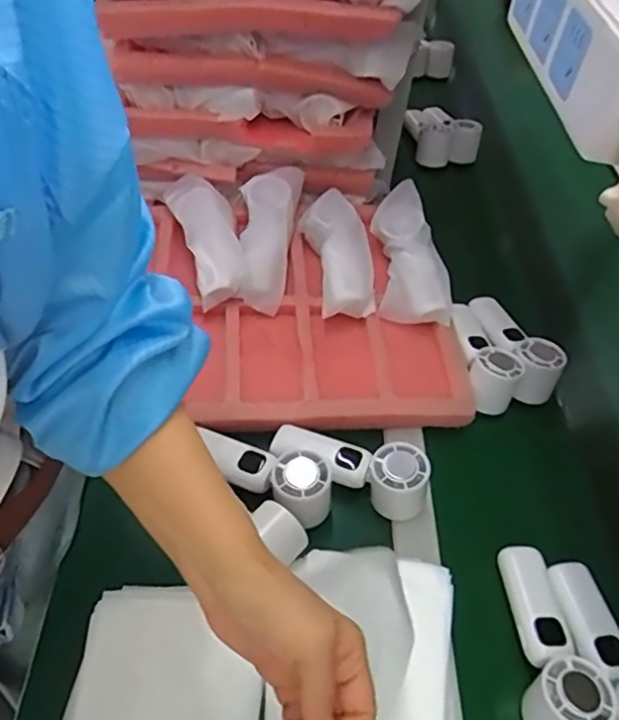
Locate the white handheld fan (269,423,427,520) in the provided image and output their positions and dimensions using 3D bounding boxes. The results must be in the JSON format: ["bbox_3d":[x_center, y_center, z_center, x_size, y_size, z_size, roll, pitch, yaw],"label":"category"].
[{"bbox_3d":[0.040,0.099,0.579,0.154,0.056,0.048,20,50,10],"label":"white handheld fan"}]

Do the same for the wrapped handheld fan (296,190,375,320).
[{"bbox_3d":[0.037,-0.130,0.738,0.070,0.051,0.176,-7,65,-12],"label":"wrapped handheld fan"}]

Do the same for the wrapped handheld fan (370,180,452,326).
[{"bbox_3d":[0.121,-0.131,0.745,0.080,0.044,0.188,-5,70,-10],"label":"wrapped handheld fan"}]

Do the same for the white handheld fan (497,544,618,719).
[{"bbox_3d":[0.201,0.231,0.497,0.048,0.054,0.157,3,49,-3],"label":"white handheld fan"}]

